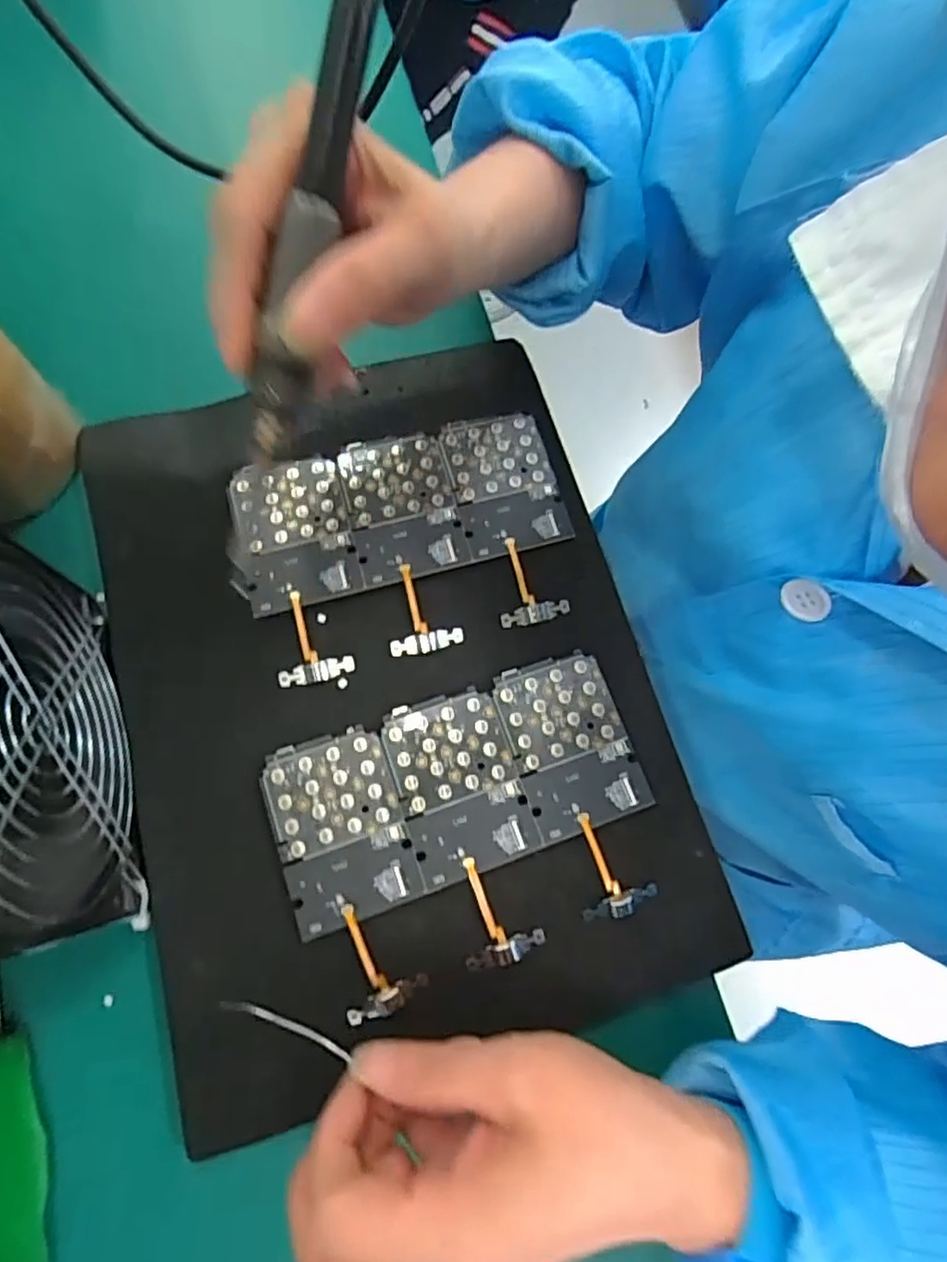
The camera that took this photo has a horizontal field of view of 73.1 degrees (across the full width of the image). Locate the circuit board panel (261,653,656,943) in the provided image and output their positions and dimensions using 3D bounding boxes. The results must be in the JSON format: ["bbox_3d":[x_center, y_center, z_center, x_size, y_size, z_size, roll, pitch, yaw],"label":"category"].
[{"bbox_3d":[-0.008,0.069,0.293,0.164,0.005,0.079,-19,75,-7],"label":"circuit board panel"}]

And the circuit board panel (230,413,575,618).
[{"bbox_3d":[-0.038,-0.065,0.330,0.164,0.010,0.077,-15,74,-6],"label":"circuit board panel"}]

